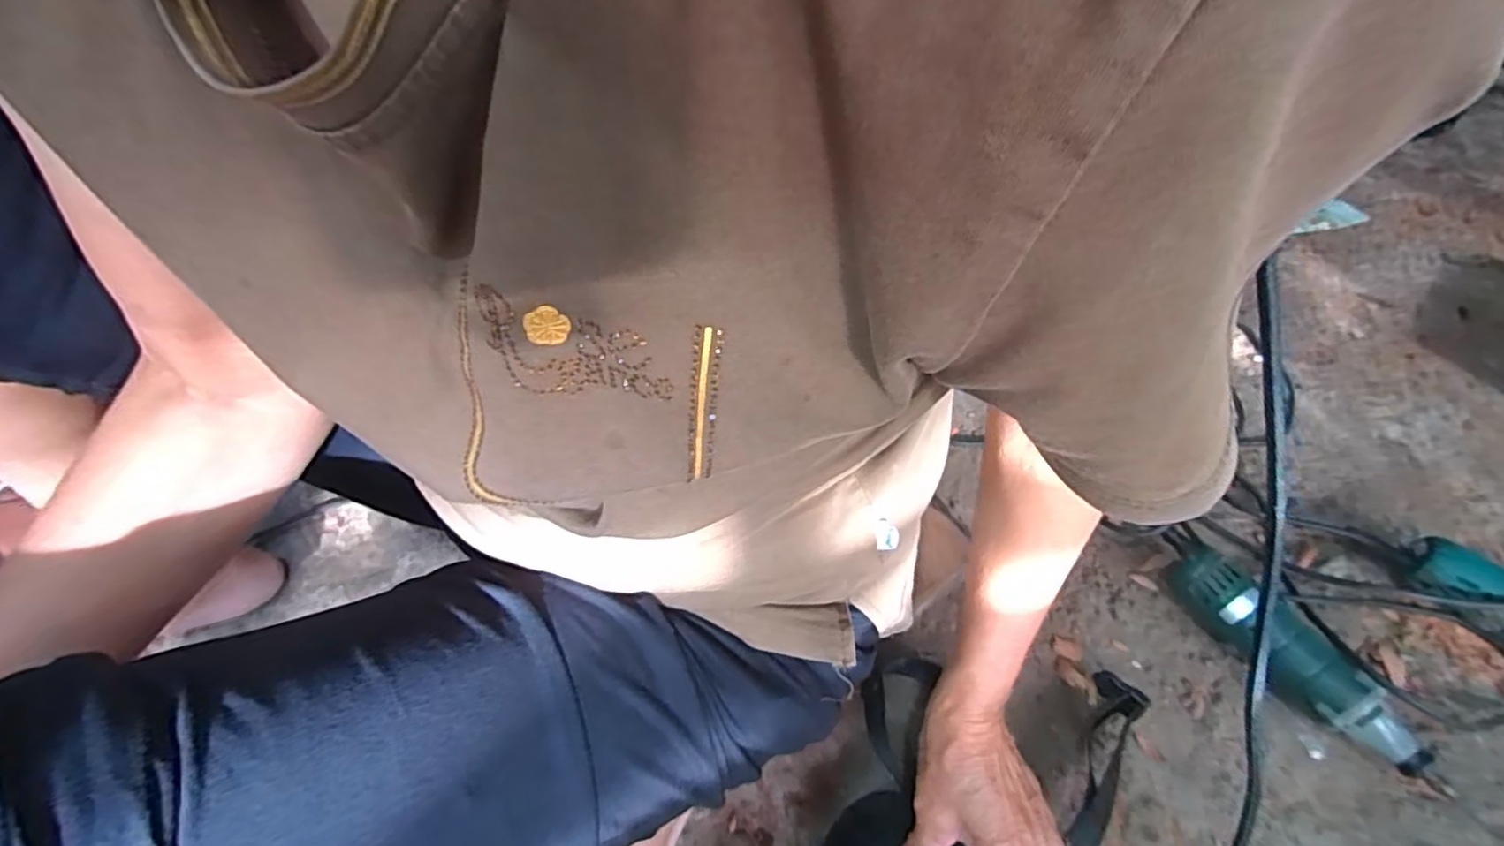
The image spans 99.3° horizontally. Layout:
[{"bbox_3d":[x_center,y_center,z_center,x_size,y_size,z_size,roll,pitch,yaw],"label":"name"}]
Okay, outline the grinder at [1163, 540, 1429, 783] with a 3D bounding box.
[{"bbox_3d":[0.420,0.183,0.507,0.049,0.052,0.189,-21,52,-15],"label":"grinder"}]

